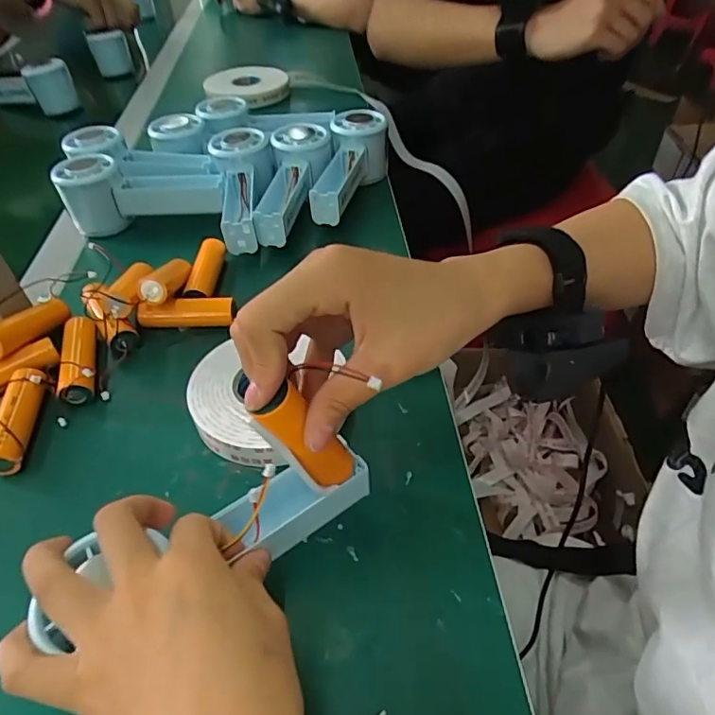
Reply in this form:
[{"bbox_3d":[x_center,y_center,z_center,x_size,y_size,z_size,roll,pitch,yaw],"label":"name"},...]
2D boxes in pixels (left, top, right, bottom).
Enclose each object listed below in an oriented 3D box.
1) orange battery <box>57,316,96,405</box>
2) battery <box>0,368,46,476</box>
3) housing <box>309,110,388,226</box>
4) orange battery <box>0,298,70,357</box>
[{"bbox_3d":[-0.196,0.002,0.377,0.022,0.022,0.072,-14,46,-10],"label":"orange battery"},{"bbox_3d":[-0.213,0.038,0.335,0.020,0.024,0.070,-7,45,-3],"label":"battery"},{"bbox_3d":[-0.005,-0.186,0.524,0.057,0.059,0.138,4,45,8],"label":"housing"},{"bbox_3d":[-0.239,-0.024,0.383,0.019,0.021,0.072,9,29,12],"label":"orange battery"}]

